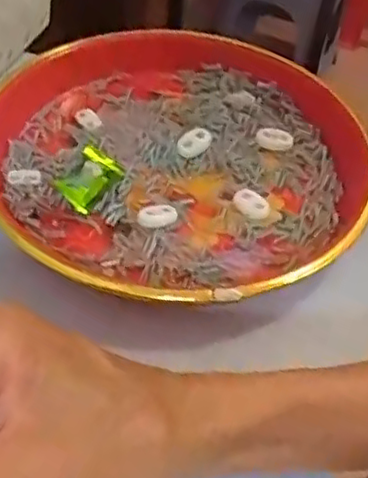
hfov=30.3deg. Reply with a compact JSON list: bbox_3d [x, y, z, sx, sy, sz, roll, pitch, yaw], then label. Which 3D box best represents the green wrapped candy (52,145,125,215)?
[{"bbox_3d":[-0.052,-0.034,0.376,0.022,0.021,0.047,17,35,9],"label":"green wrapped candy"}]

